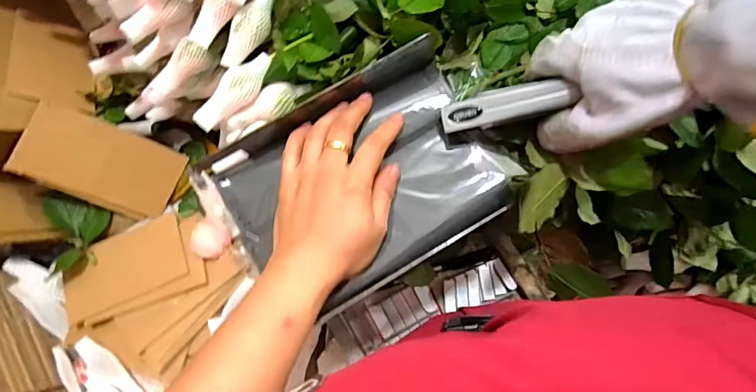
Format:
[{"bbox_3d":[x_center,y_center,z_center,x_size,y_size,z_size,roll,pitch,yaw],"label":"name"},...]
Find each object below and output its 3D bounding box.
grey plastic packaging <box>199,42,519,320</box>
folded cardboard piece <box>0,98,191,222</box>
[{"bbox_3d":[-0.011,-0.011,0.375,0.223,0.045,0.153,-30,89,0],"label":"grey plastic packaging"},{"bbox_3d":[-0.310,-0.034,0.508,0.154,0.013,0.088,25,90,-33],"label":"folded cardboard piece"}]

